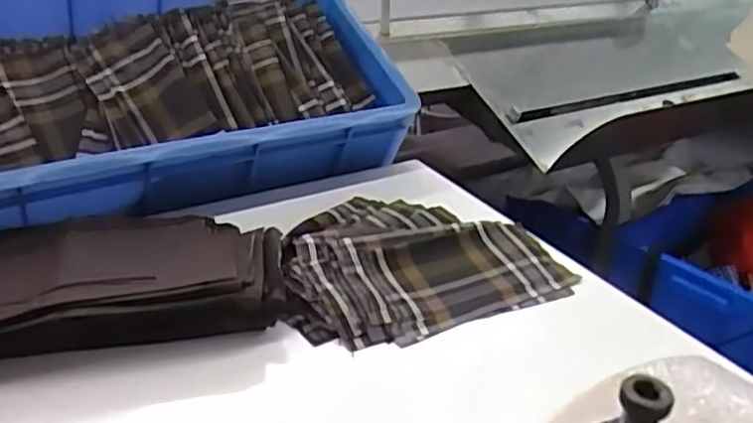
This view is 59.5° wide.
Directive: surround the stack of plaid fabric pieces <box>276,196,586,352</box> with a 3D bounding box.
[{"bbox_3d":[0.026,0.038,0.612,0.252,0.042,0.203,-12,31,-25],"label":"stack of plaid fabric pieces"}]

